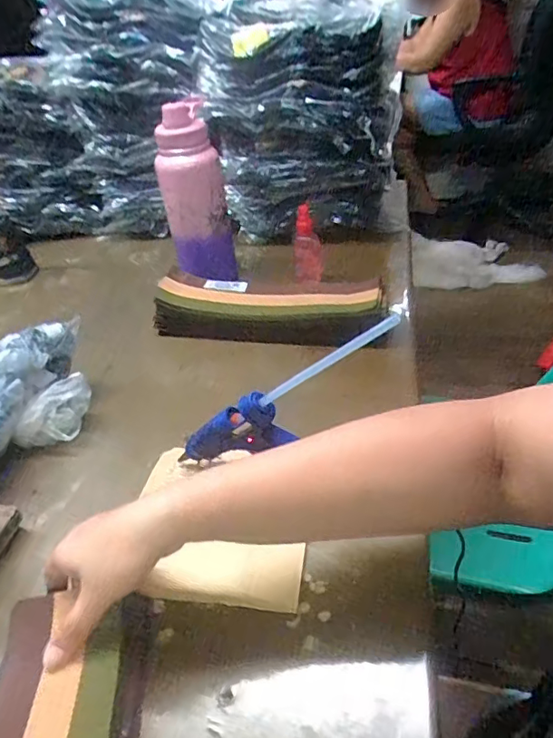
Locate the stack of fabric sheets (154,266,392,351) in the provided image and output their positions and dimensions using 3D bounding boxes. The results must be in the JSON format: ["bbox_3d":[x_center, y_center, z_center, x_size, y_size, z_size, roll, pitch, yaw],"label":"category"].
[{"bbox_3d":[-0.008,-0.079,0.684,0.309,0.064,0.078,4,39,17],"label":"stack of fabric sheets"}]

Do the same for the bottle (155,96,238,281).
[{"bbox_3d":[-0.121,-0.255,0.751,0.089,0.222,0.094,-12,37,-4],"label":"bottle"}]

